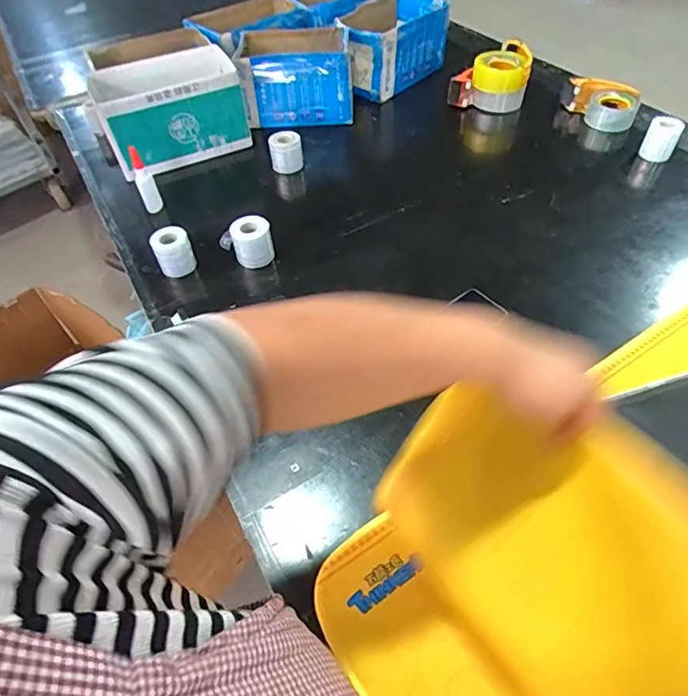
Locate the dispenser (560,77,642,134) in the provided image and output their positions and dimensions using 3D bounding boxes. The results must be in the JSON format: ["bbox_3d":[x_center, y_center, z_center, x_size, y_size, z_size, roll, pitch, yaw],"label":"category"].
[{"bbox_3d":[0.582,-0.562,1.119,0.166,0.056,0.095,17,54,16],"label":"dispenser"}]

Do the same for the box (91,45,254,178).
[{"bbox_3d":[-0.360,-0.502,1.036,0.292,0.172,0.220,-25,54,-16],"label":"box"}]

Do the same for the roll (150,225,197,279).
[{"bbox_3d":[-0.292,-0.164,0.843,0.062,0.075,0.048,-22,54,-14],"label":"roll"}]

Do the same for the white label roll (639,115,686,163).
[{"bbox_3d":[0.645,-0.424,0.997,0.059,0.070,0.051,26,57,21],"label":"white label roll"}]

